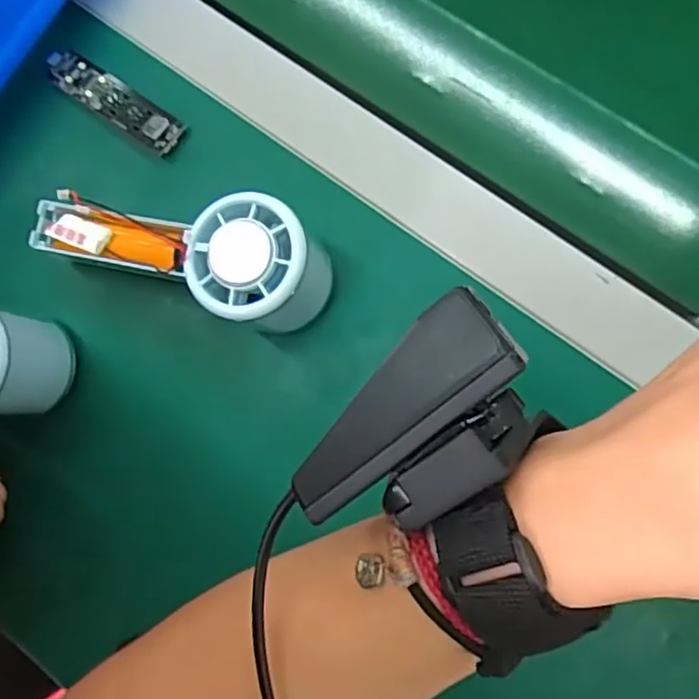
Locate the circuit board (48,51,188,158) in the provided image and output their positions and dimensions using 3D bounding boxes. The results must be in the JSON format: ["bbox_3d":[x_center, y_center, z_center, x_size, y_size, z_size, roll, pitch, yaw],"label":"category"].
[{"bbox_3d":[-0.133,-0.140,0.376,0.090,0.009,0.023,34,90,10],"label":"circuit board"}]

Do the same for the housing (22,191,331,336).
[{"bbox_3d":[-0.080,-0.046,0.341,0.161,0.067,0.056,12,86,22],"label":"housing"}]

